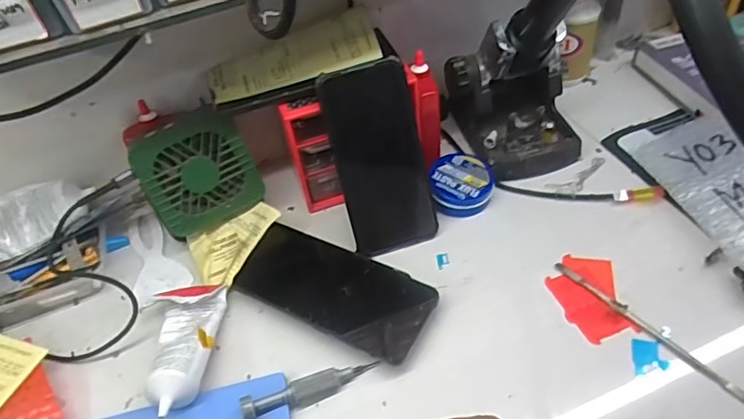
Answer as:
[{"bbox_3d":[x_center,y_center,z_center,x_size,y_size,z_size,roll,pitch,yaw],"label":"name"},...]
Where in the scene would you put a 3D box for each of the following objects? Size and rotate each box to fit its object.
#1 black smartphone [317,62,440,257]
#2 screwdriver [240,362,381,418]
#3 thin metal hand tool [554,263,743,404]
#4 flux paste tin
[{"bbox_3d":[0.008,-0.043,0.477,0.078,0.164,0.011,-16,14,-8],"label":"black smartphone"},{"bbox_3d":[-0.046,0.133,0.404,0.101,0.021,0.014,-20,48,-10],"label":"screwdriver"},{"bbox_3d":[0.211,0.089,0.417,0.010,0.006,0.161,-33,52,-21],"label":"thin metal hand tool"},{"bbox_3d":[0.087,-0.024,0.524,0.059,0.020,0.063,-4,47,4],"label":"flux paste tin"}]

